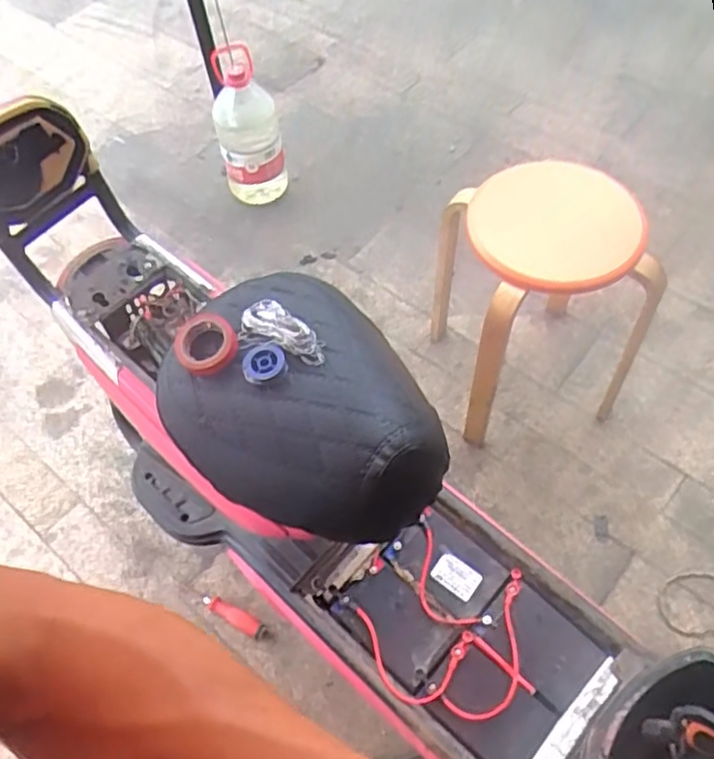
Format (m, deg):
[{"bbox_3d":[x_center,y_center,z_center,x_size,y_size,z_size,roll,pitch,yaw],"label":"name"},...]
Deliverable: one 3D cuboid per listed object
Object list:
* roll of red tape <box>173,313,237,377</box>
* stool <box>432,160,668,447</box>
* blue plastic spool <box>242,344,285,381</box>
[{"bbox_3d":[-0.147,-0.036,0.660,0.059,0.021,0.066,-14,59,-4],"label":"roll of red tape"},{"bbox_3d":[0.388,-0.147,1.350,0.393,0.450,0.319,-11,58,-2],"label":"stool"},{"bbox_3d":[-0.087,-0.015,0.642,0.038,0.013,0.035,-6,58,1],"label":"blue plastic spool"}]

